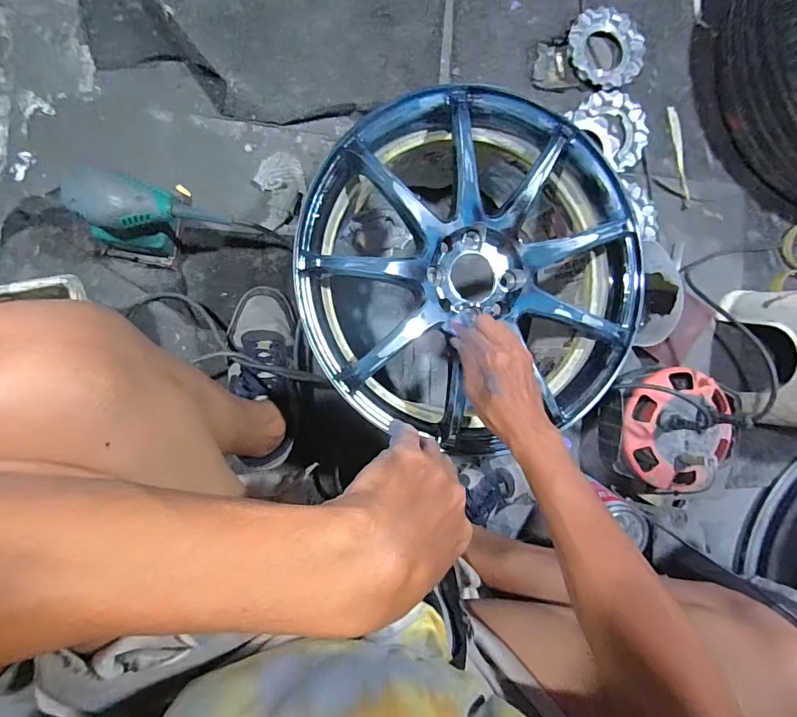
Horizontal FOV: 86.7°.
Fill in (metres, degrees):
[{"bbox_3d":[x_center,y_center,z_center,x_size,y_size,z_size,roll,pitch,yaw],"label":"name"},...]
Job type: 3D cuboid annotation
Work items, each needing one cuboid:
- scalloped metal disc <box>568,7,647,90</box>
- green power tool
[{"bbox_3d":[0.362,-0.537,0.733,0.136,0.015,0.130,-1,93,-9],"label":"scalloped metal disc"},{"bbox_3d":[-0.359,-0.186,0.574,0.121,0.134,0.096,11,92,-9],"label":"green power tool"}]

